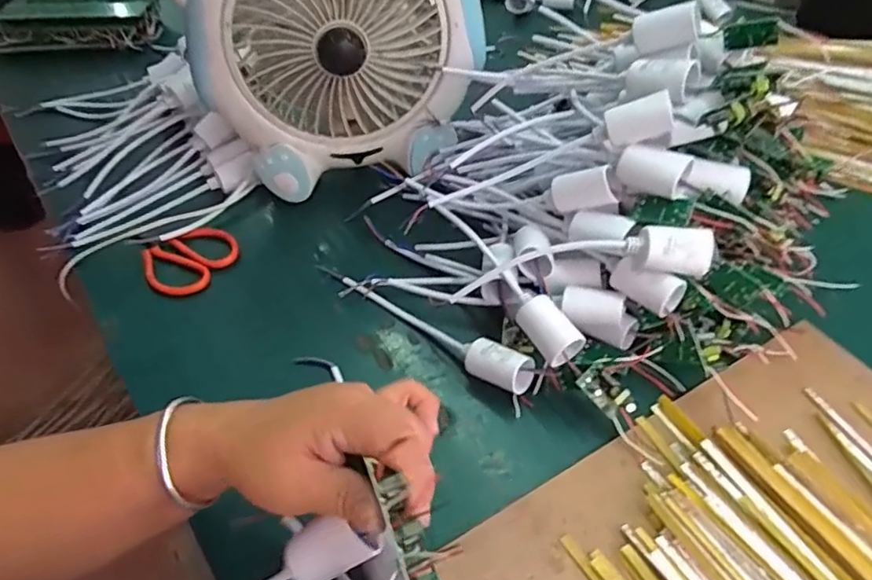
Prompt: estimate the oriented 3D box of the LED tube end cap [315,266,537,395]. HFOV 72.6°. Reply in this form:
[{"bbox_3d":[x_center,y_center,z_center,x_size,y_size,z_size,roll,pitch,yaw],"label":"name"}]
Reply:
[{"bbox_3d":[-0.019,0.020,0.463,0.210,0.034,0.026,29,55,26],"label":"LED tube end cap"}]

